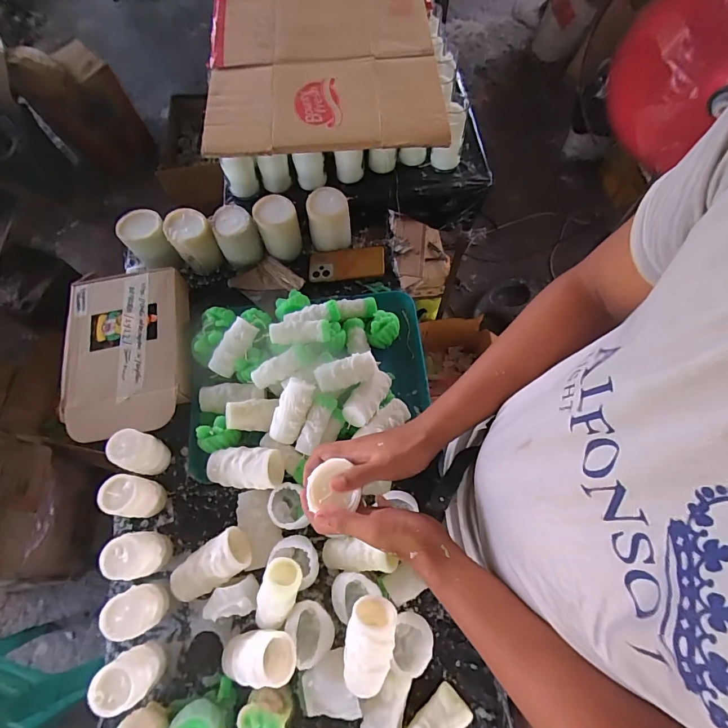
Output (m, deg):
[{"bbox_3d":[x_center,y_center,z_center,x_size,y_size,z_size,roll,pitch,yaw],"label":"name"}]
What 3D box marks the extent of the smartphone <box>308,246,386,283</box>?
[{"bbox_3d":[-0.036,-0.212,0.844,0.157,0.012,0.074,-5,72,2],"label":"smartphone"}]

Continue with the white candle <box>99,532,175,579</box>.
[{"bbox_3d":[-0.340,0.290,0.612,0.055,0.109,0.059,0,68,0],"label":"white candle"}]

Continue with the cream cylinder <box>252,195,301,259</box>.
[{"bbox_3d":[-0.175,-0.281,0.830,0.081,0.107,0.077,-20,69,-8],"label":"cream cylinder"}]

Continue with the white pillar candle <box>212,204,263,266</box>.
[{"bbox_3d":[-0.260,-0.267,0.828,0.079,0.098,0.084,0,68,0],"label":"white pillar candle"}]

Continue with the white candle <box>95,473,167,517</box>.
[{"bbox_3d":[-0.364,0.212,0.643,0.058,0.108,0.058,0,68,0],"label":"white candle"}]

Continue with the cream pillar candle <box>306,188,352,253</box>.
[{"bbox_3d":[-0.072,-0.295,0.829,0.083,0.108,0.083,-7,68,-2],"label":"cream pillar candle"}]

